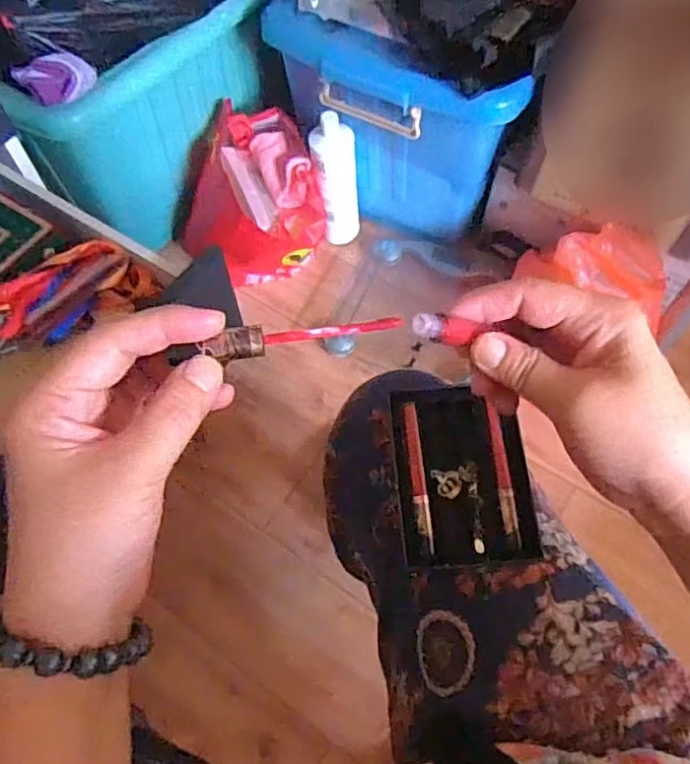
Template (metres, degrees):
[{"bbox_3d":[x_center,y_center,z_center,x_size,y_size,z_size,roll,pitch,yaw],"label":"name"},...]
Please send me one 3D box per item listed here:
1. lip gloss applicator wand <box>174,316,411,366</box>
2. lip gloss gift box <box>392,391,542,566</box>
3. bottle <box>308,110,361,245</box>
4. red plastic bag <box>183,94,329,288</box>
[{"bbox_3d":[-0.023,-0.018,0.252,0.096,0.008,0.012,-9,61,-10],"label":"lip gloss applicator wand"},{"bbox_3d":[0.077,0.060,0.402,0.084,0.019,0.116,-7,77,8],"label":"lip gloss gift box"},{"bbox_3d":[-0.015,-0.333,1.044,0.080,0.253,0.060,-1,61,1],"label":"bottle"},{"bbox_3d":[-0.166,-0.300,1.056,0.240,0.190,0.267,-10,62,-4],"label":"red plastic bag"}]

